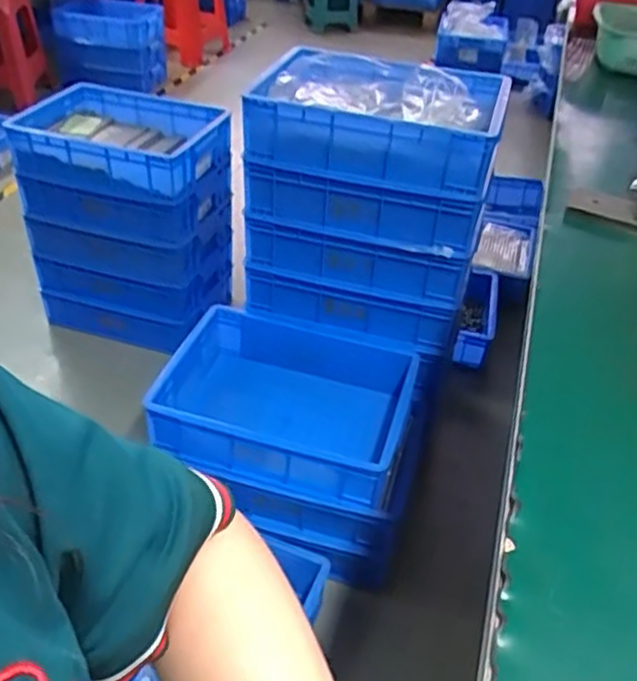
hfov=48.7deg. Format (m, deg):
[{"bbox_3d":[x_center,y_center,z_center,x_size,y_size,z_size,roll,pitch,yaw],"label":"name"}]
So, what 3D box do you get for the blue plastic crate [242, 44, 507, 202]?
[{"bbox_3d":[0.109,-0.393,1.242,0.404,0.143,0.299,13,38,12],"label":"blue plastic crate"}]

